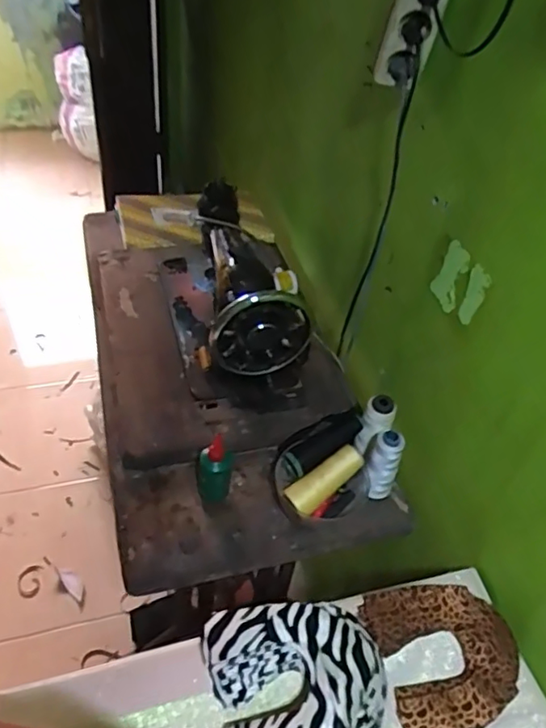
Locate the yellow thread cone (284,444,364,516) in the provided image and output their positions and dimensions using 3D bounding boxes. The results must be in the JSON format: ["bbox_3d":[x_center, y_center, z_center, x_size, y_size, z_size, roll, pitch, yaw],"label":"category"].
[{"bbox_3d":[0.070,0.152,0.760,0.114,0.038,0.037,-34,56,-17],"label":"yellow thread cone"}]

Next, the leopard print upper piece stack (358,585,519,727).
[{"bbox_3d":[0.191,0.321,0.653,0.149,0.035,0.155,-11,47,-19],"label":"leopard print upper piece stack"}]

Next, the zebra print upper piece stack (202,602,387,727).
[{"bbox_3d":[0.024,0.328,0.601,0.174,0.077,0.146,-4,44,-11],"label":"zebra print upper piece stack"}]

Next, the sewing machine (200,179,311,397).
[{"bbox_3d":[-0.038,-0.113,0.925,0.151,0.217,0.323,-2,44,-10],"label":"sewing machine"}]

